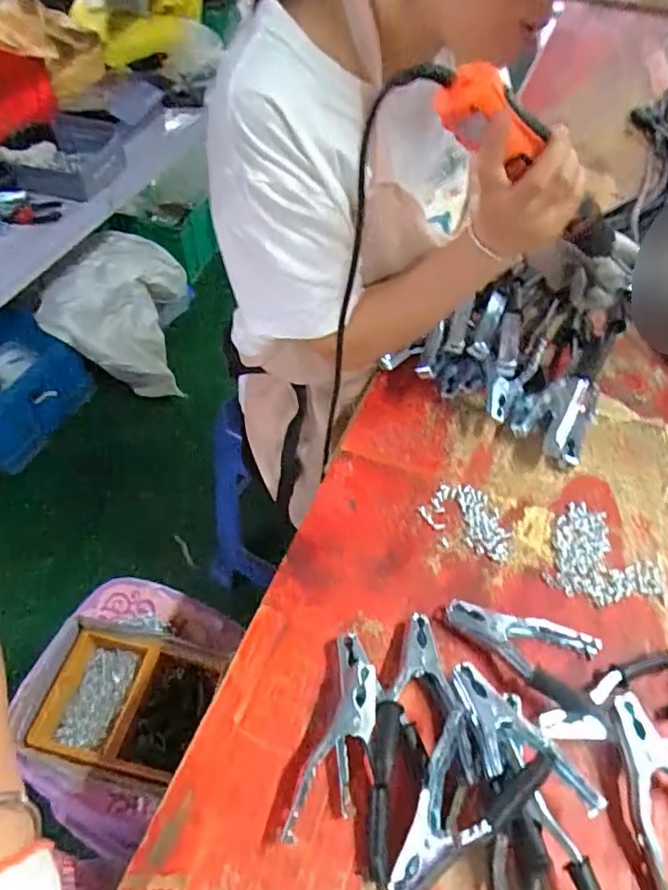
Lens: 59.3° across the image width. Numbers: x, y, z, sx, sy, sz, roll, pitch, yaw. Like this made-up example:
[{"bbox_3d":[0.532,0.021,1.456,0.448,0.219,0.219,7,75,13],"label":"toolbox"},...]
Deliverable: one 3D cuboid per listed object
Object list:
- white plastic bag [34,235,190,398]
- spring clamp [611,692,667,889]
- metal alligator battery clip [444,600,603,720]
[{"bbox_3d":[-0.618,-0.376,1.702,0.394,0.248,0.463,-12,54,-10],"label":"white plastic bag"},{"bbox_3d":[0.267,0.268,0.459,0.084,0.020,0.136,-2,69,-16],"label":"spring clamp"},{"bbox_3d":[0.168,0.178,0.529,0.137,0.028,0.071,24,57,16],"label":"metal alligator battery clip"}]

